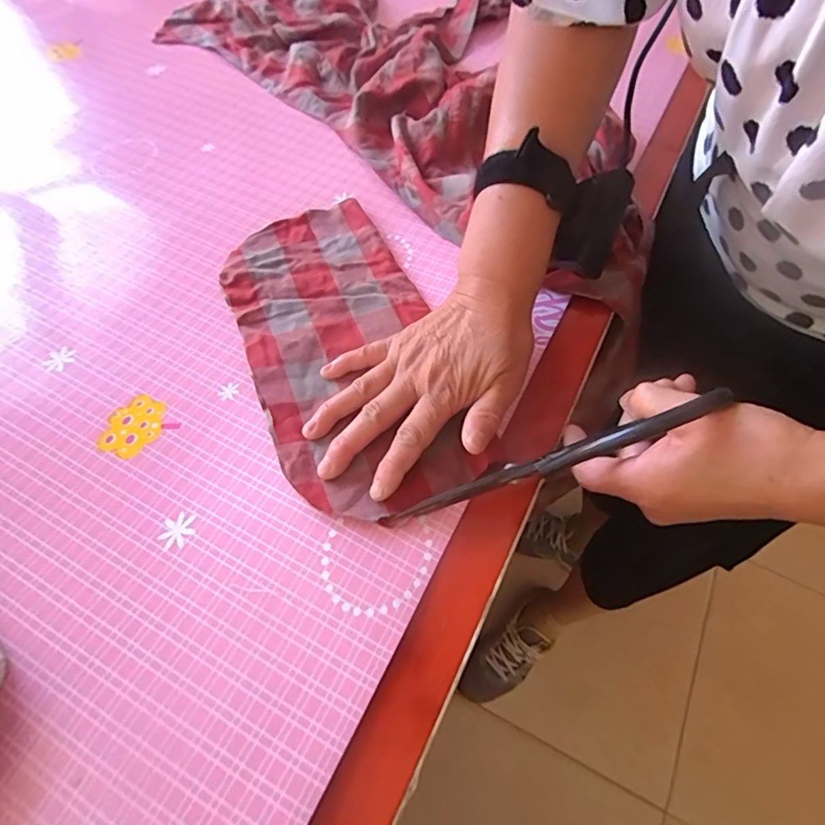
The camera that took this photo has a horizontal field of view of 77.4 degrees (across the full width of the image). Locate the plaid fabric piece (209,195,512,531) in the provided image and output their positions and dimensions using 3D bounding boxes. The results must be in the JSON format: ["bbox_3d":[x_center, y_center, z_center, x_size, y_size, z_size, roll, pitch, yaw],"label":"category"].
[{"bbox_3d":[-0.054,-0.056,0.379,0.137,0.012,0.279,-15,60,-12],"label":"plaid fabric piece"}]

